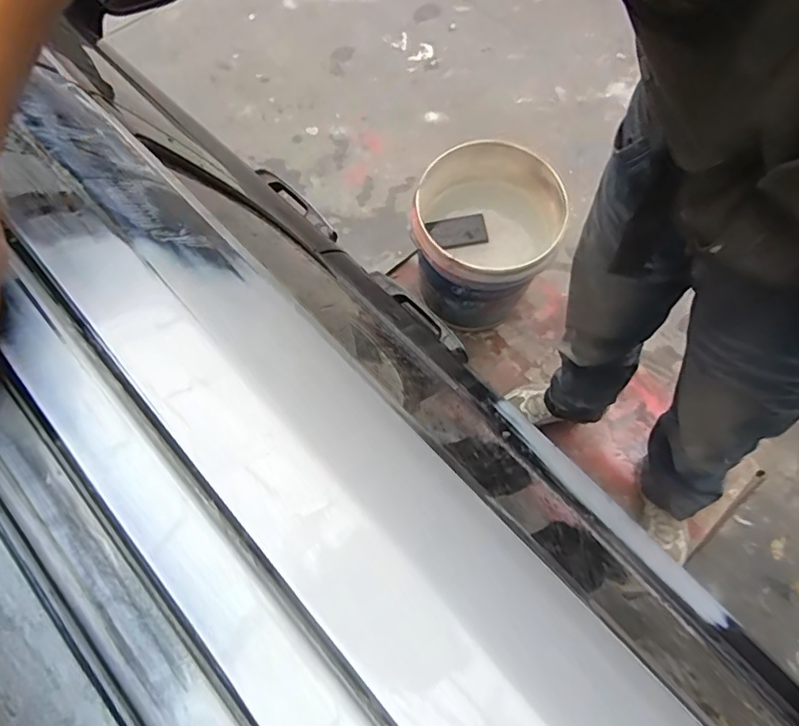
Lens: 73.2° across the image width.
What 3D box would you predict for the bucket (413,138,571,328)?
[{"bbox_3d":[0.181,-0.250,1.216,0.287,0.340,0.290,-1,69,1],"label":"bucket"}]

